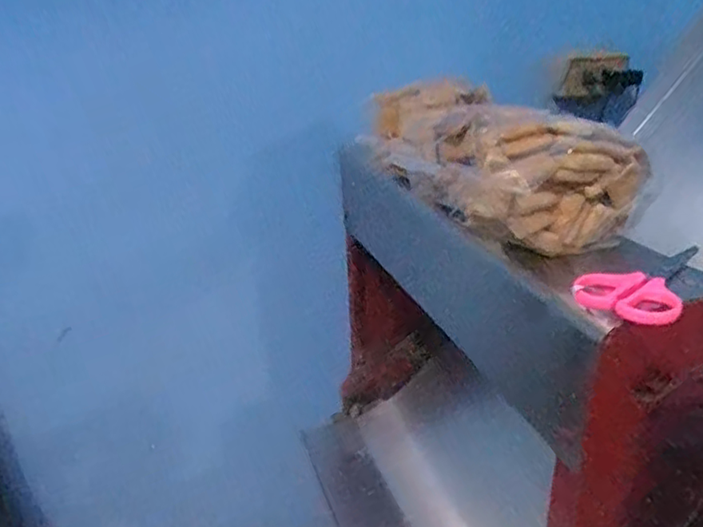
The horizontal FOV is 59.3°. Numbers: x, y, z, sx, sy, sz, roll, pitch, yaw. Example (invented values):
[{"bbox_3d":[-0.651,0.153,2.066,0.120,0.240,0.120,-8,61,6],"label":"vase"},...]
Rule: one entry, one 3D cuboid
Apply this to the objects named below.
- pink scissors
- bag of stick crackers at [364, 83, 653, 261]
[{"bbox_3d":[0.202,0.007,0.432,0.063,0.011,0.129,15,31,31],"label":"pink scissors"},{"bbox_3d":[0.122,-0.104,0.568,0.134,0.088,0.286,-10,27,-14],"label":"bag of stick crackers"}]

